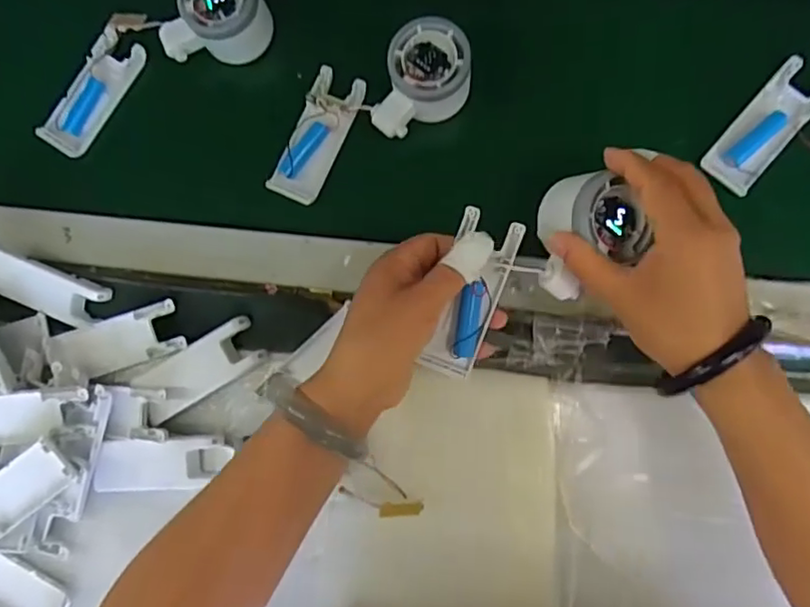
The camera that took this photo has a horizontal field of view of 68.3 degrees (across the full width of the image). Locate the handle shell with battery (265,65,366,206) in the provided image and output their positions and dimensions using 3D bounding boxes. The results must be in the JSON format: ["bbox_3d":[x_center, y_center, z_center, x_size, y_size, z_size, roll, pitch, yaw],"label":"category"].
[{"bbox_3d":[-0.069,-0.130,0.464,0.038,0.017,0.105,25,88,6],"label":"handle shell with battery"}]

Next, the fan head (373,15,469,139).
[{"bbox_3d":[0.015,-0.161,0.441,0.057,0.042,0.081,20,88,6],"label":"fan head"}]

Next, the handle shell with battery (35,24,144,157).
[{"bbox_3d":[-0.255,-0.171,0.489,0.035,0.018,0.105,33,89,6],"label":"handle shell with battery"}]

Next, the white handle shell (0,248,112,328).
[{"bbox_3d":[-0.281,-0.012,0.460,0.101,0.015,0.035,21,88,6],"label":"white handle shell"}]

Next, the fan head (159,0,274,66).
[{"bbox_3d":[-0.146,-0.215,0.463,0.083,0.056,0.062,-43,84,1],"label":"fan head"}]

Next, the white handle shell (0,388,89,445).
[{"bbox_3d":[-0.286,0.084,0.437,0.101,0.028,0.037,-7,85,4],"label":"white handle shell"}]

